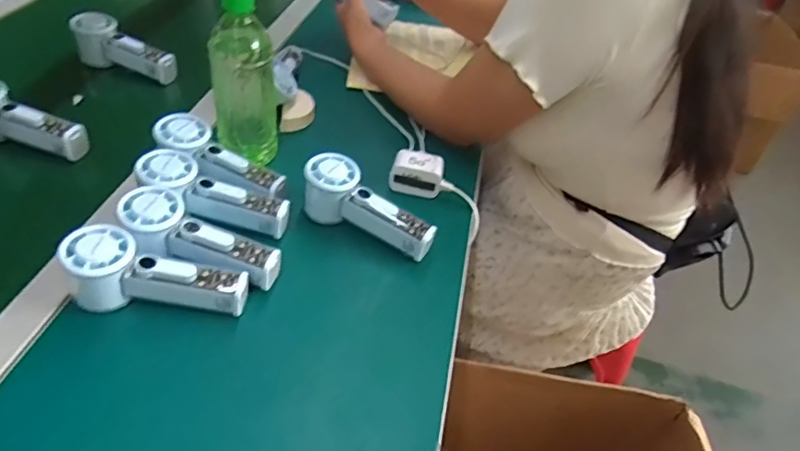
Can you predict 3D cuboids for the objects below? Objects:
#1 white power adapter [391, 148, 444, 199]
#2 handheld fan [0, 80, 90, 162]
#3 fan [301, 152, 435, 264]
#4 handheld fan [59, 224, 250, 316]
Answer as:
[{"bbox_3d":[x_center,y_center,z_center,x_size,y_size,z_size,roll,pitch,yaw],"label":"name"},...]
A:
[{"bbox_3d":[0.022,-0.067,0.666,0.062,0.037,0.054,12,44,4],"label":"white power adapter"},{"bbox_3d":[-0.443,-0.116,0.641,0.160,0.068,0.046,21,44,-4],"label":"handheld fan"},{"bbox_3d":[-0.037,-0.014,0.592,0.157,0.063,0.054,33,48,6],"label":"fan"},{"bbox_3d":[-0.218,0.051,0.491,0.153,0.056,0.053,15,42,-10],"label":"handheld fan"}]

